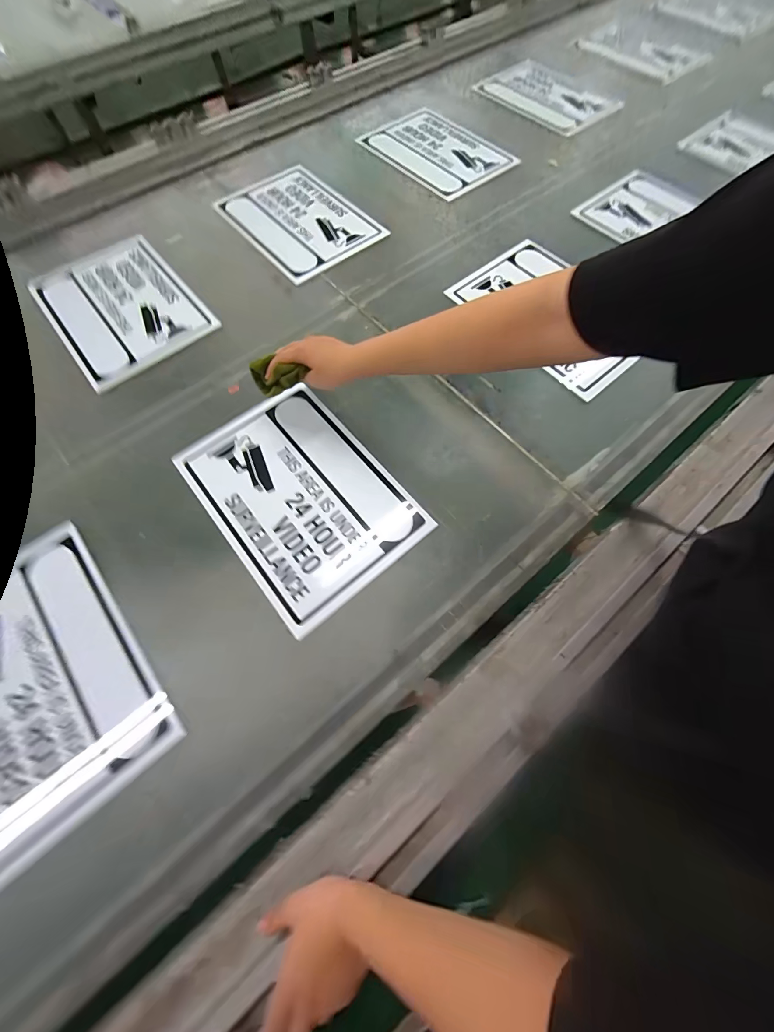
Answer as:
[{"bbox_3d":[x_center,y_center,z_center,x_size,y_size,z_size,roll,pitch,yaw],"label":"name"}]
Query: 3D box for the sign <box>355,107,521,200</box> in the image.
[{"bbox_3d":[0.119,-0.935,0.876,0.238,0.009,0.359,-43,76,-11],"label":"sign"}]

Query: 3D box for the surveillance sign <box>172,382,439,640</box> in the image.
[{"bbox_3d":[-0.134,-0.037,0.524,0.252,0.005,0.349,-38,74,-13],"label":"surveillance sign"}]

